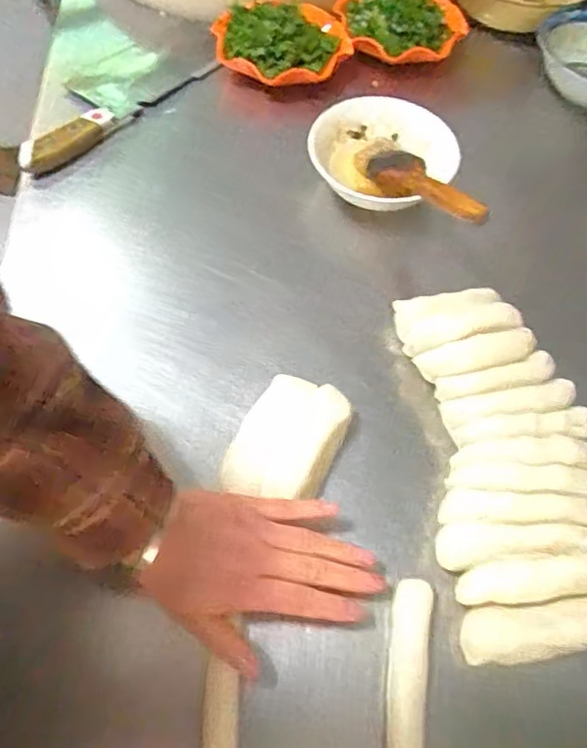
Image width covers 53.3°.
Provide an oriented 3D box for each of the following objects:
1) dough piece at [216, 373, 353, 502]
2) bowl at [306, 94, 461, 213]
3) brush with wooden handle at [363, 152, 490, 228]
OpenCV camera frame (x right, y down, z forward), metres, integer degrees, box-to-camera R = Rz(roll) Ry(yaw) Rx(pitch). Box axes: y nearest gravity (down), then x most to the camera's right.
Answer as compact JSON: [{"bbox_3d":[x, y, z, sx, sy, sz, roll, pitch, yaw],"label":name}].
[{"bbox_3d":[-0.004,0.052,0.446,0.073,0.034,0.099,24,62,9],"label":"dough piece"},{"bbox_3d":[0.084,-0.209,0.583,0.138,0.054,0.136,2,60,-3],"label":"bowl"},{"bbox_3d":[0.120,-0.173,0.536,0.045,0.021,0.165,-22,41,-15],"label":"brush with wooden handle"}]

